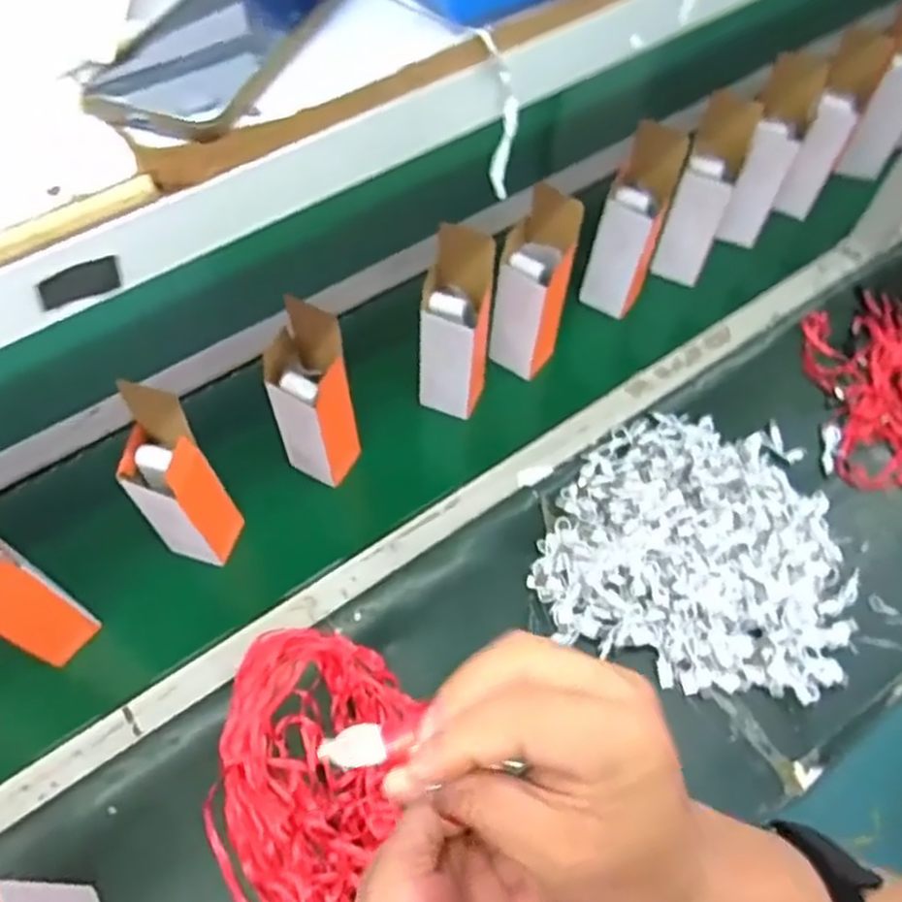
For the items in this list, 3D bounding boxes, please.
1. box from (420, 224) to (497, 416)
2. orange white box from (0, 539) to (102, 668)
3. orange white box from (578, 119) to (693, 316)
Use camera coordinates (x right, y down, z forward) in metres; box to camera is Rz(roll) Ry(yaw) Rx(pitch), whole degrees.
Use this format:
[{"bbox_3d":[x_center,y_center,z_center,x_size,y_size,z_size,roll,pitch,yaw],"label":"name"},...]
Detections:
[{"bbox_3d":[0.005,-0.139,0.850,0.072,0.219,0.087,7,60,3],"label":"box"},{"bbox_3d":[-0.403,0.139,0.712,0.078,0.184,0.063,34,65,17],"label":"orange white box"},{"bbox_3d":[0.226,-0.281,0.946,0.074,0.224,0.099,22,62,11],"label":"orange white box"}]

